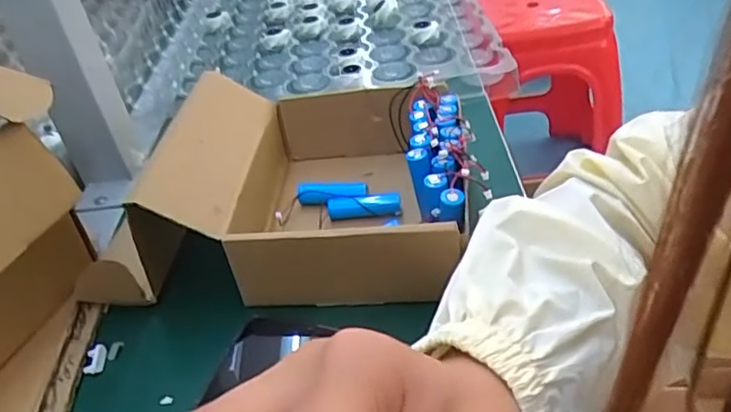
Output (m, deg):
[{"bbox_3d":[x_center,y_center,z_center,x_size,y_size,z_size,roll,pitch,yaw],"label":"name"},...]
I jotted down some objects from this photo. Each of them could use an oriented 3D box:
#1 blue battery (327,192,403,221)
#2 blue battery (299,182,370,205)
[{"bbox_3d":[-0.001,0.001,0.423,0.050,0.015,0.012,-6,37,5],"label":"blue battery"},{"bbox_3d":[-0.023,-0.007,0.436,0.050,0.016,0.015,-7,37,4],"label":"blue battery"}]

